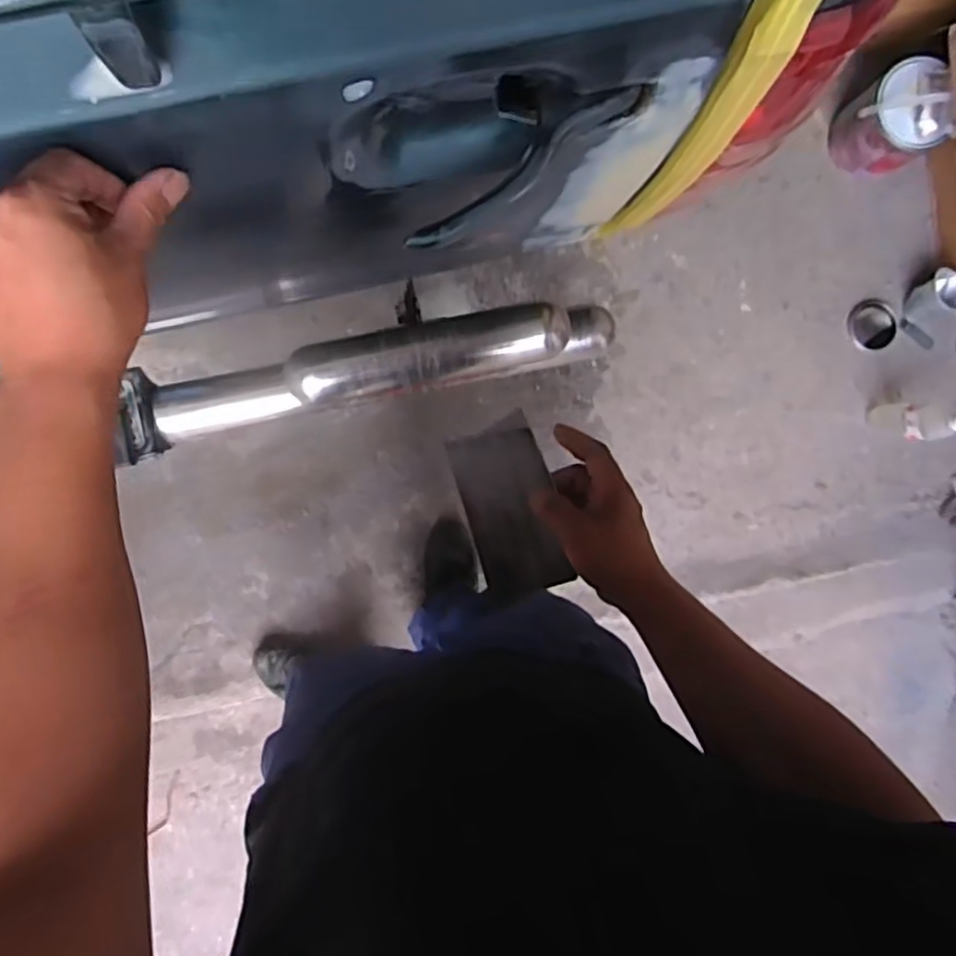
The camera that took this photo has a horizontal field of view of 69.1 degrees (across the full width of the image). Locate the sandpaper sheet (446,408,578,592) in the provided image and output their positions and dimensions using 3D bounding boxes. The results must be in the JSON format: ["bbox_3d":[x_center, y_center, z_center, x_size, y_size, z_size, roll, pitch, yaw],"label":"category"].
[{"bbox_3d":[0.026,0.024,0.566,0.072,0.009,0.138,-15,94,14],"label":"sandpaper sheet"}]

